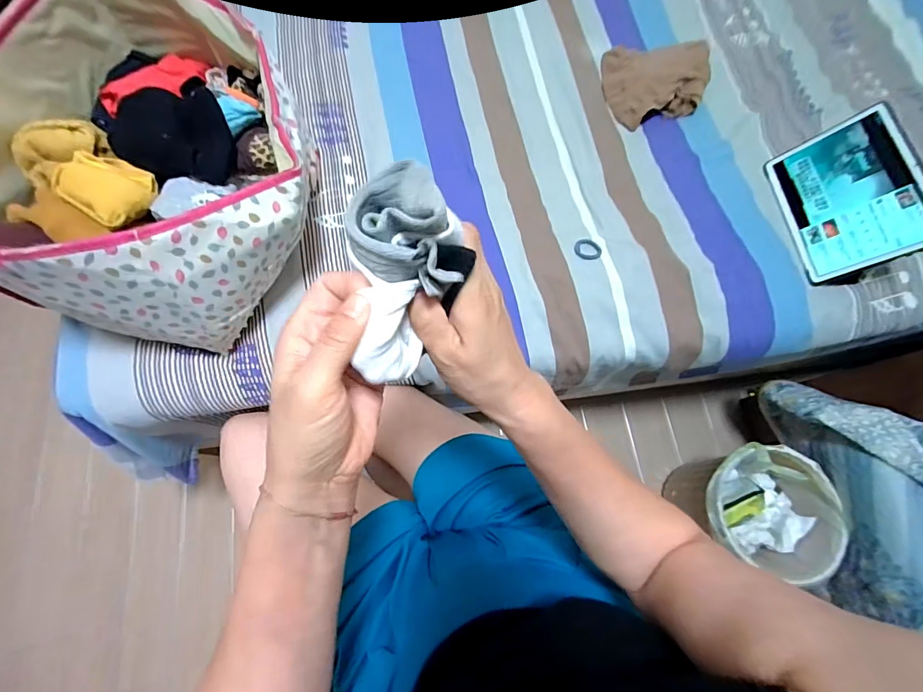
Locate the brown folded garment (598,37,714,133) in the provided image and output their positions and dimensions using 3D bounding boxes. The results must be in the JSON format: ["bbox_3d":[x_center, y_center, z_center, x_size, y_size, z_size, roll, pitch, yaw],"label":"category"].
[{"bbox_3d":[0.360,-0.477,0.752,0.193,0.042,0.168,-5,73,-4],"label":"brown folded garment"}]

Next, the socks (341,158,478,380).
[{"bbox_3d":[-0.028,-0.040,0.233,0.059,0.060,0.112,-4,73,-2],"label":"socks"}]

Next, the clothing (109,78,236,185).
[{"bbox_3d":[-0.349,-0.258,0.505,0.120,0.058,0.110,4,72,-1],"label":"clothing"}]

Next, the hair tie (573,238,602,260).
[{"bbox_3d":[0.196,-0.150,0.646,0.042,0.005,0.037,3,72,-1],"label":"hair tie"}]

